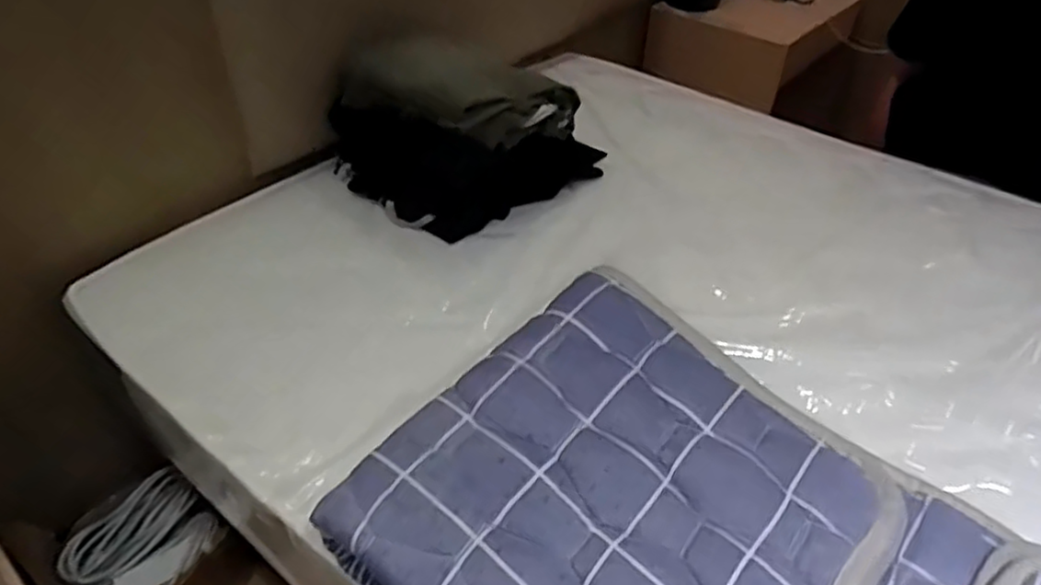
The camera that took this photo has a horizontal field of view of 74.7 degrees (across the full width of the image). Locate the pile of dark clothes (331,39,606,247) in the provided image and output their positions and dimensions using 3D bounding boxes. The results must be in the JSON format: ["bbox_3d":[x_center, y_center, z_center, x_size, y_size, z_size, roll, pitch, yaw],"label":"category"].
[{"bbox_3d":[-0.085,-0.282,1.106,0.355,0.195,0.291,-27,52,-30],"label":"pile of dark clothes"}]

